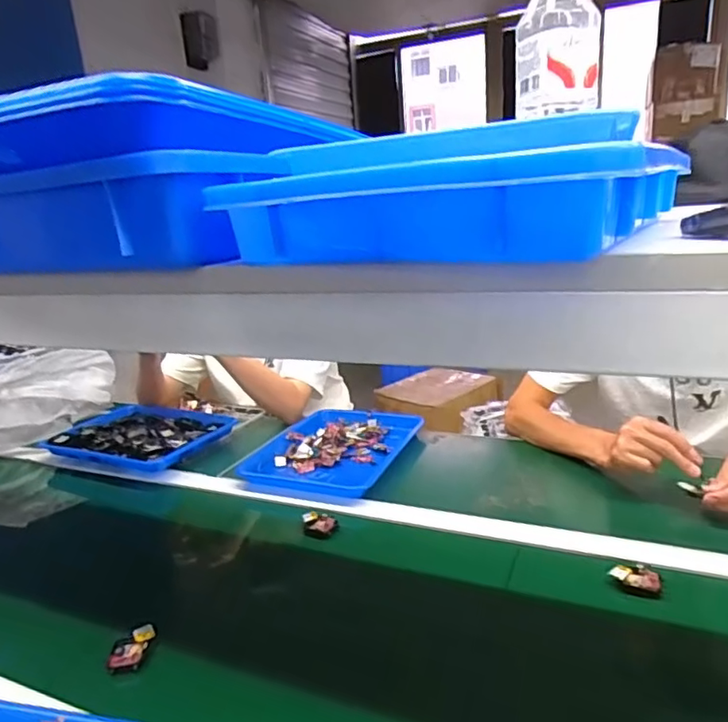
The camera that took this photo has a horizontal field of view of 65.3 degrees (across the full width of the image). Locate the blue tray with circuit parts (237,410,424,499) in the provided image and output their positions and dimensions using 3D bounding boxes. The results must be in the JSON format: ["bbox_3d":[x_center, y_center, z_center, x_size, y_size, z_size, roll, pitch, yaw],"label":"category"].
[{"bbox_3d":[-0.058,0.159,1.058,0.263,0.042,0.304,5,18,27],"label":"blue tray with circuit parts"}]

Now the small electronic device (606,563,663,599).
[{"bbox_3d":[0.315,0.251,0.659,0.054,0.018,0.041,5,18,27],"label":"small electronic device"}]

